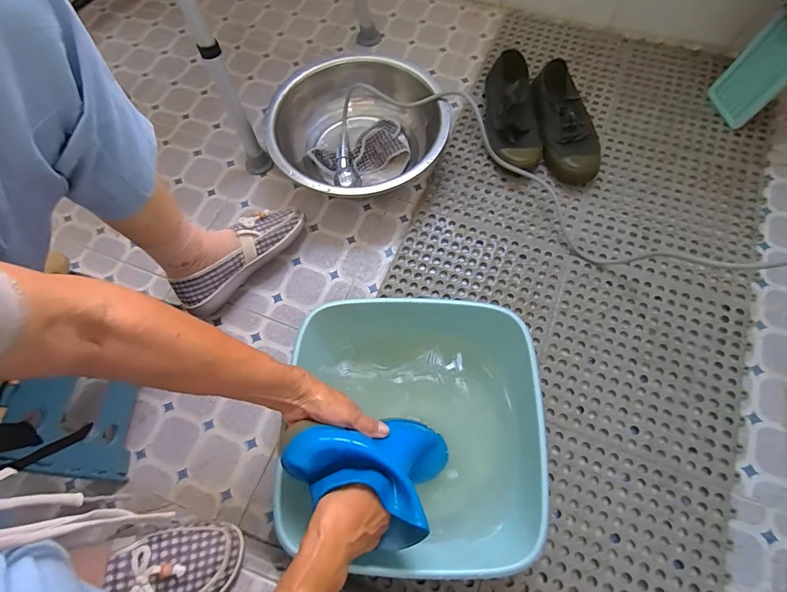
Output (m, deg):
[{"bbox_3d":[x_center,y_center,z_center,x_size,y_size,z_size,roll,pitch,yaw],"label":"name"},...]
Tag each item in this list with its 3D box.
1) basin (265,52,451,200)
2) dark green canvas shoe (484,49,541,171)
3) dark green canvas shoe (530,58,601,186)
[{"bbox_3d":[-0.066,-0.296,0.749,0.305,0.099,0.305,-1,67,2],"label":"basin"},{"bbox_3d":[0.230,-0.347,0.762,0.093,0.089,0.226,0,67,3],"label":"dark green canvas shoe"},{"bbox_3d":[0.322,-0.325,0.757,0.096,0.070,0.235,-14,68,-3],"label":"dark green canvas shoe"}]

